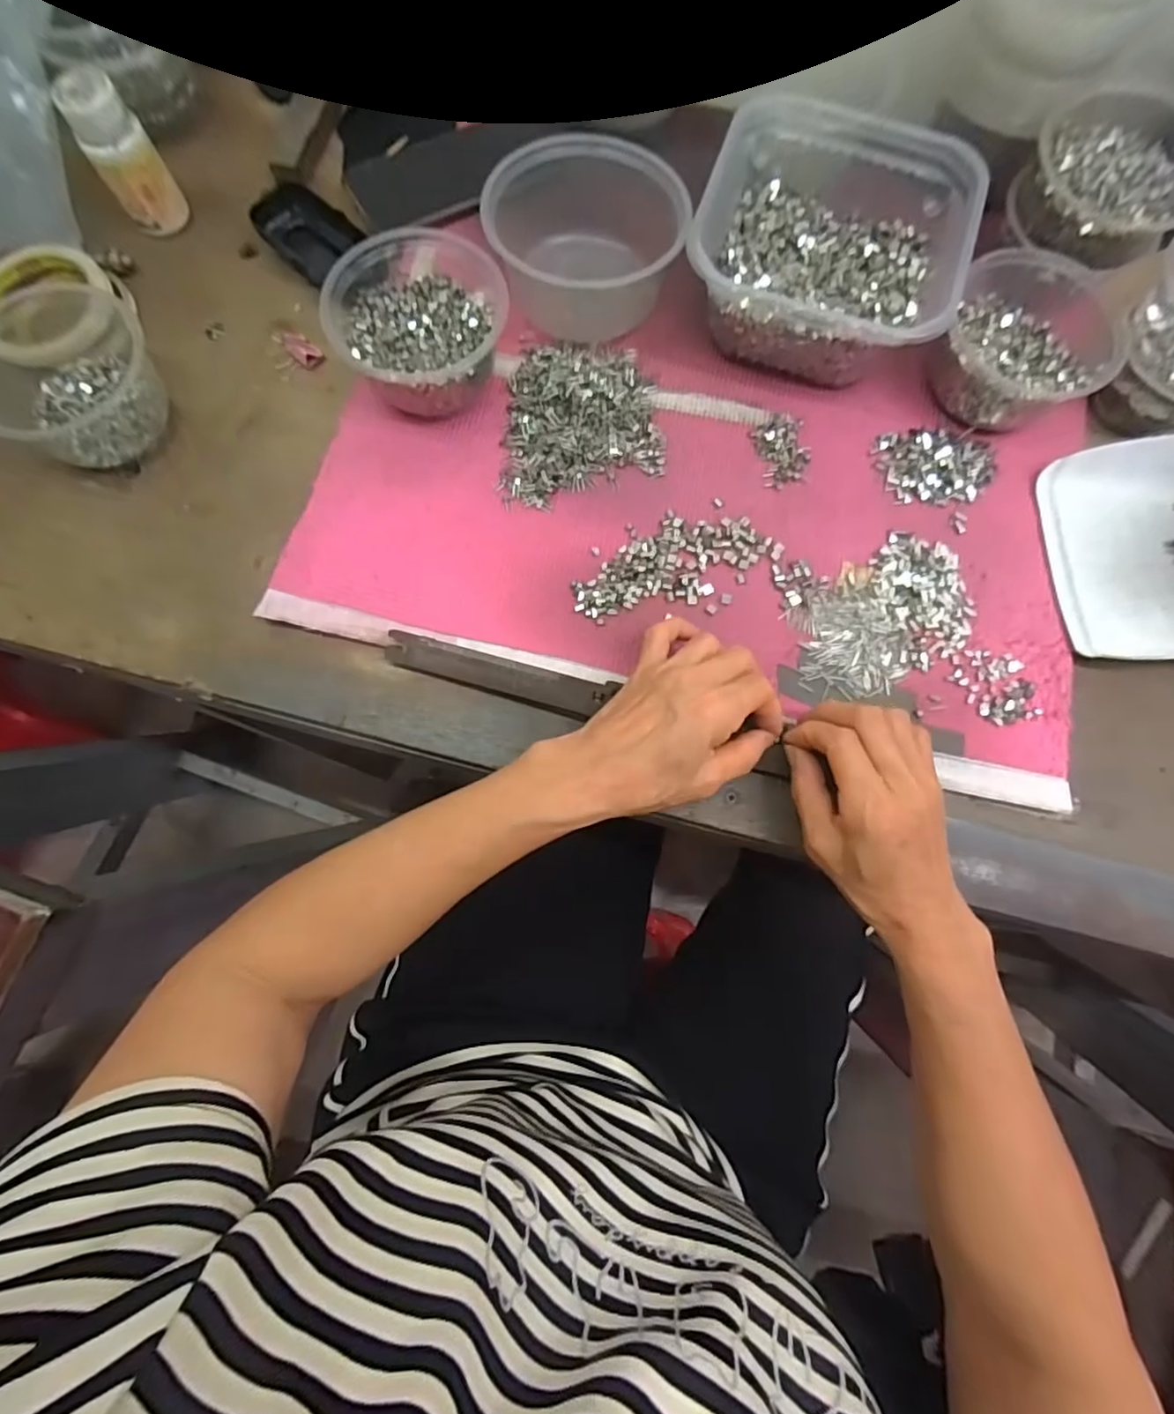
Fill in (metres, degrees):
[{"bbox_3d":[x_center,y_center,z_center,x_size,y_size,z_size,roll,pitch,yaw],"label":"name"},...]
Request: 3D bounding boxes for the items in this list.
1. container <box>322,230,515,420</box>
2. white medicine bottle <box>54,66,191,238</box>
[{"bbox_3d":[-0.117,-0.262,0.414,0.114,0.064,0.124,0,76,-1],"label":"container"},{"bbox_3d":[-0.338,-0.402,0.445,0.044,0.085,0.041,0,80,-1],"label":"white medicine bottle"}]

